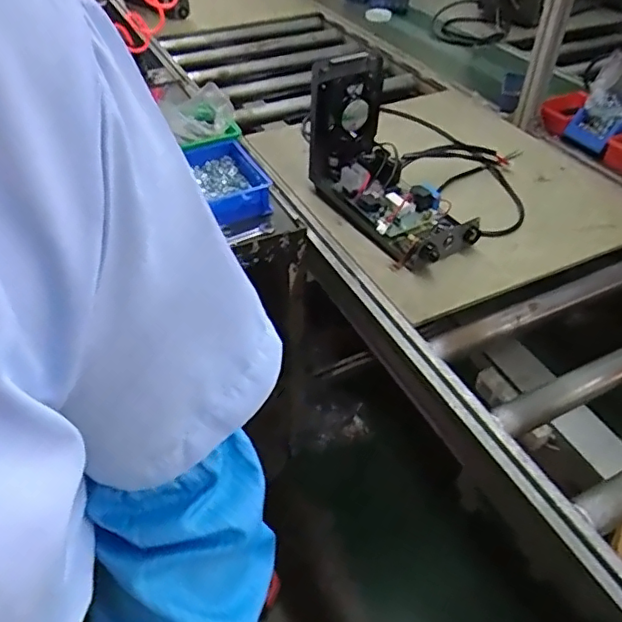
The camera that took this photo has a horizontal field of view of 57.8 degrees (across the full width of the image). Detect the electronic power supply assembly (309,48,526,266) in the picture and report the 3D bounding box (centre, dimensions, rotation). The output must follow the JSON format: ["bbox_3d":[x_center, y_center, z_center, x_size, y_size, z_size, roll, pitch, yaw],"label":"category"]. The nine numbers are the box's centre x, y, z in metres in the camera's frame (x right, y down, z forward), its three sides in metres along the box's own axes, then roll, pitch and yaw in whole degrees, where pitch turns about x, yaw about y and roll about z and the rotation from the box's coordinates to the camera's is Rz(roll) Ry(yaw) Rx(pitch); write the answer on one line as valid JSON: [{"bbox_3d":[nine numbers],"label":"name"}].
[{"bbox_3d":[0.232,-0.311,1.073,0.397,0.250,0.422,-20,47,-21],"label":"electronic power supply assembly"}]

